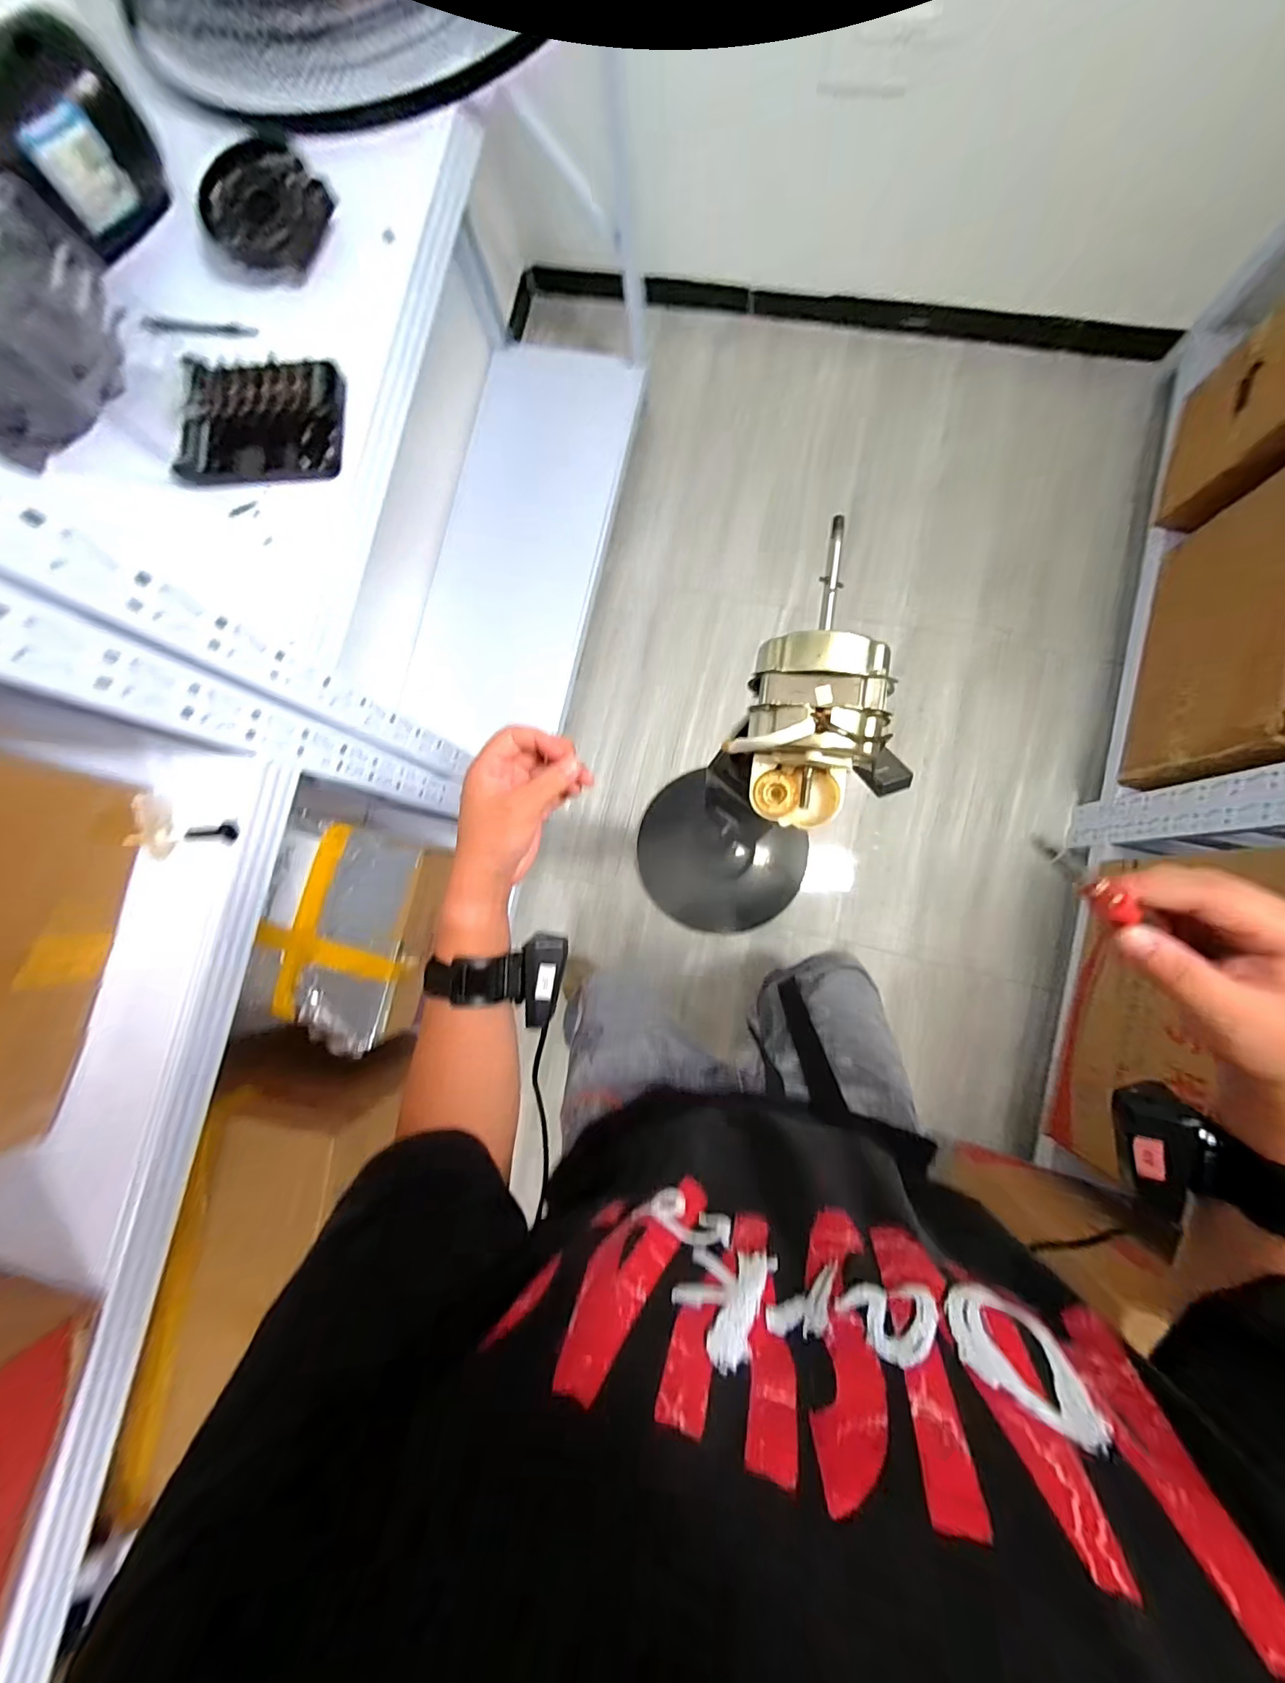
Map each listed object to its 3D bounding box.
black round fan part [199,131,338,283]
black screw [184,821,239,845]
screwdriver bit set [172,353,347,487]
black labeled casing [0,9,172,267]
[{"bbox_3d":[-0.376,-0.628,0.537,0.106,0.027,0.147,-45,82,1],"label":"black round fan part"},{"bbox_3d":[-0.388,-0.006,0.485,0.041,0.013,0.020,-5,84,-15],"label":"black screw"},{"bbox_3d":[-0.365,-0.400,0.516,0.153,0.024,0.111,1,85,6],"label":"screwdriver bit set"},{"bbox_3d":[-0.549,-0.648,0.508,0.164,0.102,0.079,-42,82,1],"label":"black labeled casing"}]

